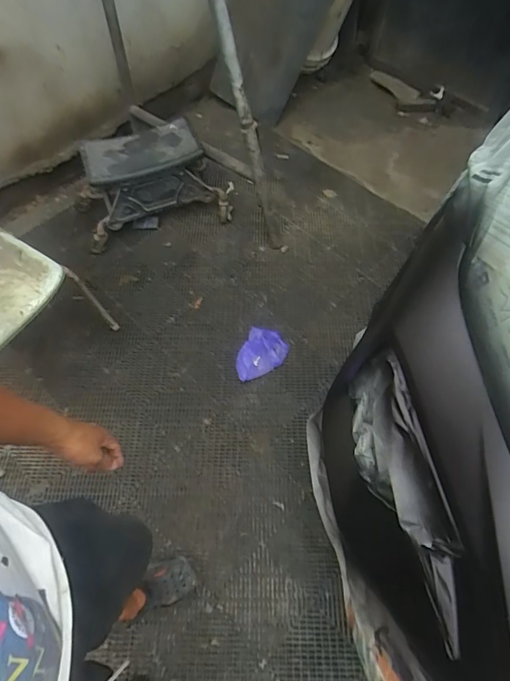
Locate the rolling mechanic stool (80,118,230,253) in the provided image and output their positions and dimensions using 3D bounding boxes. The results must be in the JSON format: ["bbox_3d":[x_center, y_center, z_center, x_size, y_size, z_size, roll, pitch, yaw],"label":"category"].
[{"bbox_3d":[-0.432,-0.653,1.710,0.601,0.337,0.280,-13,64,-9],"label":"rolling mechanic stool"}]

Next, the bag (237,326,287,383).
[{"bbox_3d":[0.016,0.052,1.499,0.156,0.067,0.221,32,66,13],"label":"bag"}]

